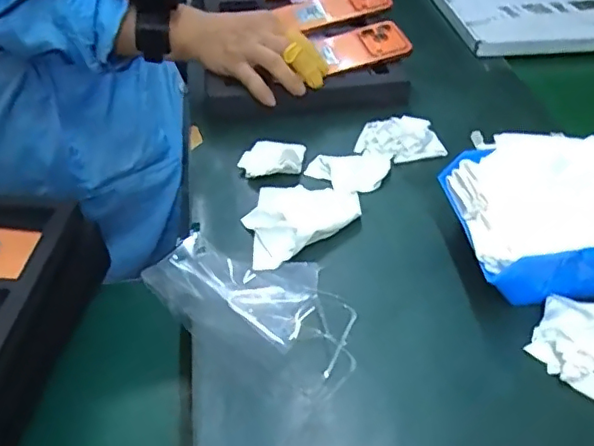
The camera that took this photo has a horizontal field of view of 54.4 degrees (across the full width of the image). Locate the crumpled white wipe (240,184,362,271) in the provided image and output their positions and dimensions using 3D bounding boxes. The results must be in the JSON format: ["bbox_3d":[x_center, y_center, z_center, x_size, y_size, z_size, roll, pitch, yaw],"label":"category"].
[{"bbox_3d":[-0.003,-0.013,0.517,0.116,0.021,0.082,-27,51,-27],"label":"crumpled white wipe"}]

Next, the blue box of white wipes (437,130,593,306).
[{"bbox_3d":[0.196,-0.010,0.465,0.138,0.075,0.143,-4,45,-6],"label":"blue box of white wipes"}]

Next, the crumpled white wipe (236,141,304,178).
[{"bbox_3d":[-0.025,-0.066,0.570,0.063,0.014,0.042,0,44,-2],"label":"crumpled white wipe"}]

